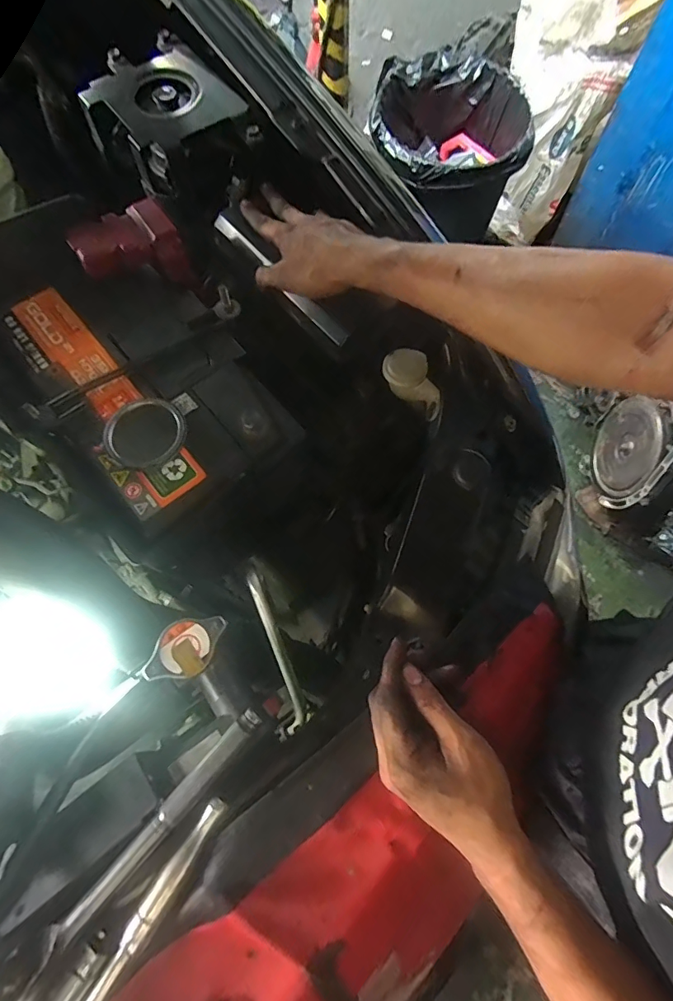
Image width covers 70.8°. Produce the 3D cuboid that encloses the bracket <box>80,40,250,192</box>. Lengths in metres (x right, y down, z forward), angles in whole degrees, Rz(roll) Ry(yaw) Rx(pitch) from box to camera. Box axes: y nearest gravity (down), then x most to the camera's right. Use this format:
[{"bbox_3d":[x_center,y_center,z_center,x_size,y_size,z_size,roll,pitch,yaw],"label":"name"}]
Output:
[{"bbox_3d":[-0.187,-0.415,0.512,0.142,0.051,0.134,-32,72,-11],"label":"bracket"}]

